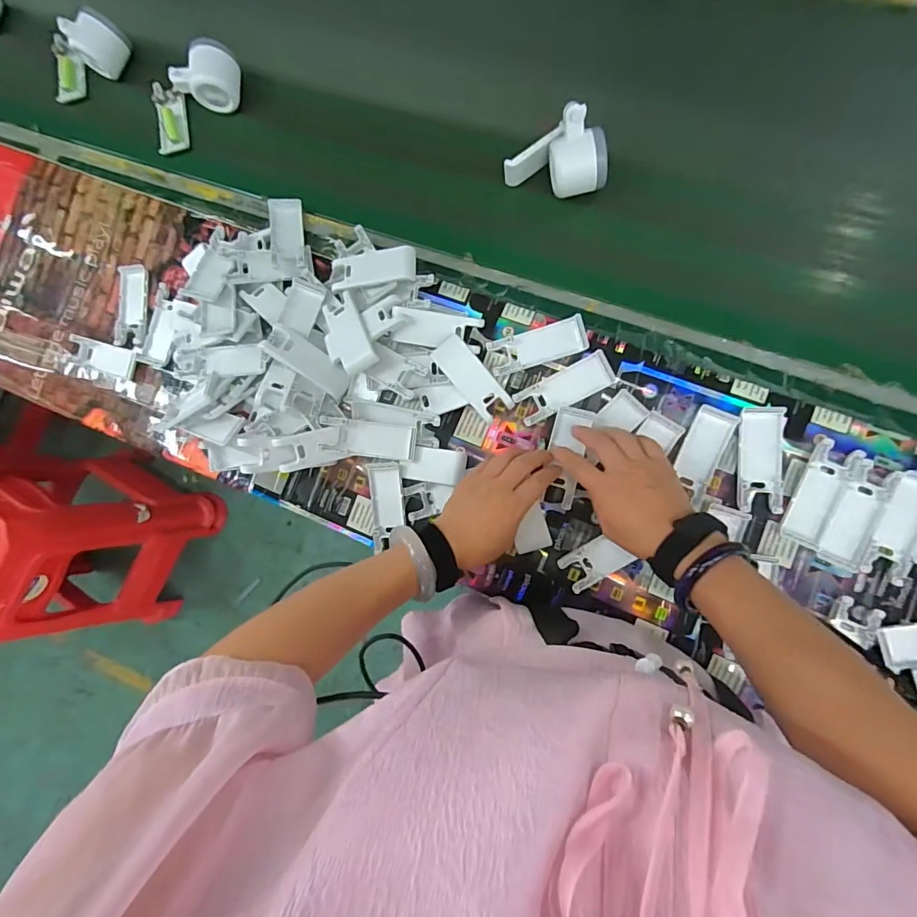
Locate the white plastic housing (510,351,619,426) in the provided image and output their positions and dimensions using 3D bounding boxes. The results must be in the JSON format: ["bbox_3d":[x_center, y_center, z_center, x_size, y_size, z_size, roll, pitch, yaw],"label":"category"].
[{"bbox_3d":[0.117,-0.076,0.505,0.106,0.017,0.040,-26,83,7],"label":"white plastic housing"}]

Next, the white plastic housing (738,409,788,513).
[{"bbox_3d":[0.307,0.001,0.464,0.041,0.012,0.104,3,87,10],"label":"white plastic housing"}]

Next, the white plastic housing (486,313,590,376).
[{"bbox_3d":[0.088,-0.126,0.510,0.104,0.017,0.041,-15,85,9],"label":"white plastic housing"}]

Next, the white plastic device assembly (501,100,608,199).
[{"bbox_3d":[0.112,-0.335,0.504,0.109,0.069,0.060,25,91,10],"label":"white plastic device assembly"}]

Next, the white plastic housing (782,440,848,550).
[{"bbox_3d":[0.360,0.036,0.456,0.039,0.011,0.103,22,91,10],"label":"white plastic housing"}]

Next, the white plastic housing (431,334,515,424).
[{"bbox_3d":[0.015,-0.088,0.511,0.039,0.011,0.101,-41,94,3],"label":"white plastic housing"}]

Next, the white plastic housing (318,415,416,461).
[{"bbox_3d":[-0.100,-0.022,0.516,0.103,0.012,0.039,8,86,-6],"label":"white plastic housing"}]

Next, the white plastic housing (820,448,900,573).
[{"bbox_3d":[0.390,0.052,0.451,0.041,0.014,0.110,19,90,10],"label":"white plastic housing"}]

